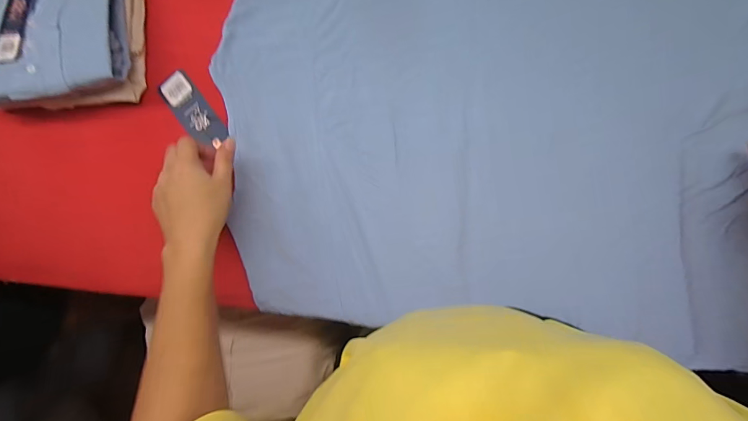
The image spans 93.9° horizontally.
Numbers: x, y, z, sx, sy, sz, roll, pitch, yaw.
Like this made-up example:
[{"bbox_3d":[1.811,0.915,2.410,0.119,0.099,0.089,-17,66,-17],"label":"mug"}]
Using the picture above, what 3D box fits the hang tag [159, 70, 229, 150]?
[{"bbox_3d":[-0.235,-0.129,0.455,0.045,0.007,0.114,-42,82,4],"label":"hang tag"}]

